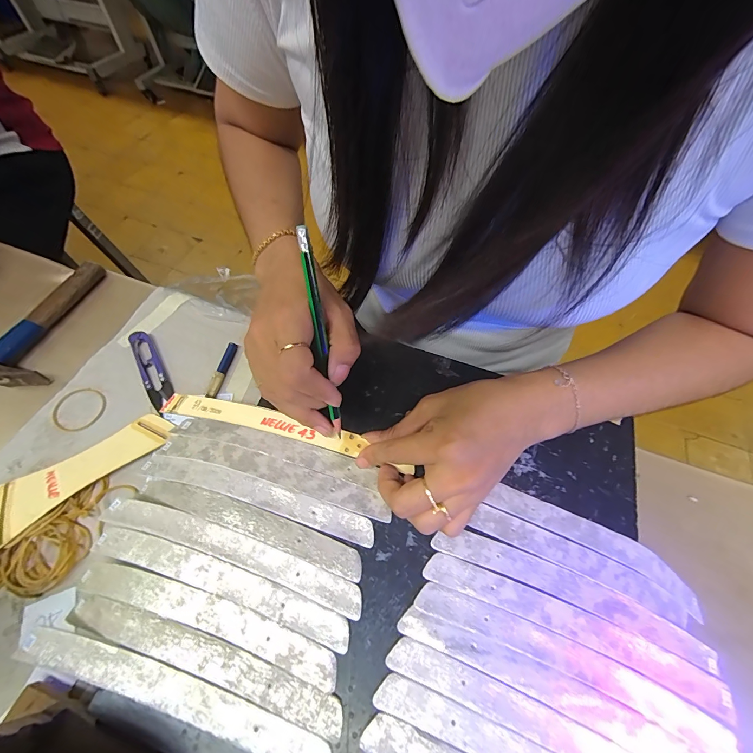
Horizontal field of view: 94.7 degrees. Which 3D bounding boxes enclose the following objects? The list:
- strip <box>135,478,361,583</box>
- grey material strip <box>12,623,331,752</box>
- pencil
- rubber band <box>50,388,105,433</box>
[{"bbox_3d":[-0.099,0.105,0.254,0.183,0.029,0.021,17,61,7],"label":"strip"},{"bbox_3d":[-0.116,0.179,0.194,0.190,0.004,0.022,16,60,6],"label":"grey material strip"},{"bbox_3d":[-0.039,-0.023,0.237,0.011,0.143,0.006,-10,18,-9],"label":"pencil"},{"bbox_3d":[-0.281,0.030,0.328,0.045,0.004,0.044,1,60,-2],"label":"rubber band"}]

